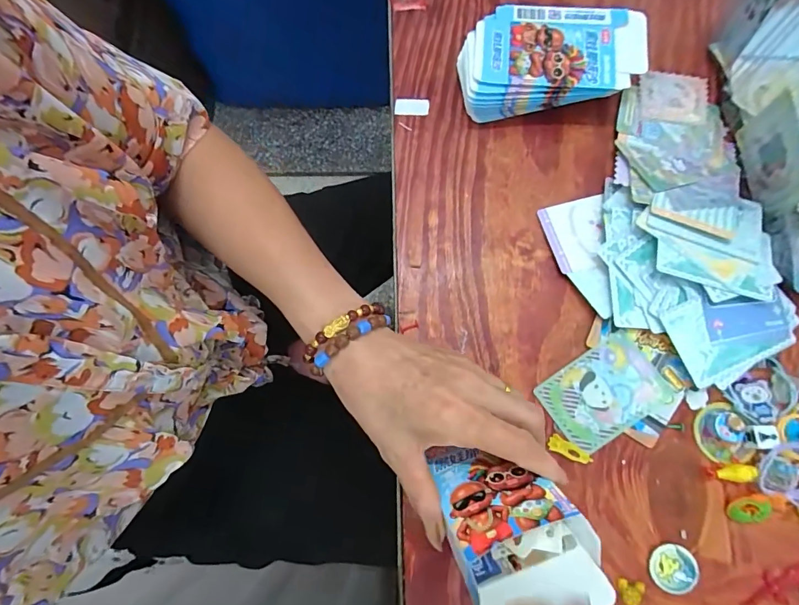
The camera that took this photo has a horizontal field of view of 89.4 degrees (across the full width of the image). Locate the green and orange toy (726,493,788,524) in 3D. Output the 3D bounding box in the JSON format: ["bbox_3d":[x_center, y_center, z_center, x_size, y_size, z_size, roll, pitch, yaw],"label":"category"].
[{"bbox_3d":[0.259,0.147,0.291,0.042,0.011,0.019,-15,77,-2],"label":"green and orange toy"}]

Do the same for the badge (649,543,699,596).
[{"bbox_3d":[0.195,0.190,0.288,0.032,0.007,0.032,0,77,2],"label":"badge"}]

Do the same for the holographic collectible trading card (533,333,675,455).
[{"bbox_3d":[0.159,0.071,0.316,0.085,0.004,0.062,-34,78,1],"label":"holographic collectible trading card"}]

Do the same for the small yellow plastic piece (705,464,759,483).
[{"bbox_3d":[0.244,0.126,0.296,0.032,0.006,0.012,-8,76,17],"label":"small yellow plastic piece"}]

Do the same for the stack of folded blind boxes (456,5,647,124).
[{"bbox_3d":[0.134,-0.219,0.370,0.155,0.039,0.086,-2,77,1],"label":"stack of folded blind boxes"}]

